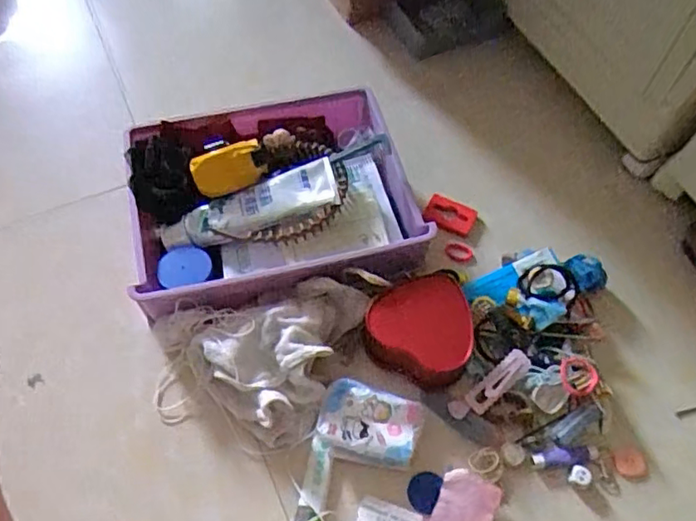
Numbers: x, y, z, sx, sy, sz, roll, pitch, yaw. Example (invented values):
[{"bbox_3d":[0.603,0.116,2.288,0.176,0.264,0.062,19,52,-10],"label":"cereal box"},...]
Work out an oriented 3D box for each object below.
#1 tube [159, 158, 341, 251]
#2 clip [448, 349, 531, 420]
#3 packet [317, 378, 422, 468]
[{"bbox_3d":[-0.092,-0.045,0.535,0.167,0.024,0.043,-19,59,5],"label":"tube"},{"bbox_3d":[0.122,0.107,0.509,0.082,0.010,0.021,-37,65,-7],"label":"clip"},{"bbox_3d":[0.016,0.134,0.484,0.077,0.021,0.058,14,61,7],"label":"packet"}]

